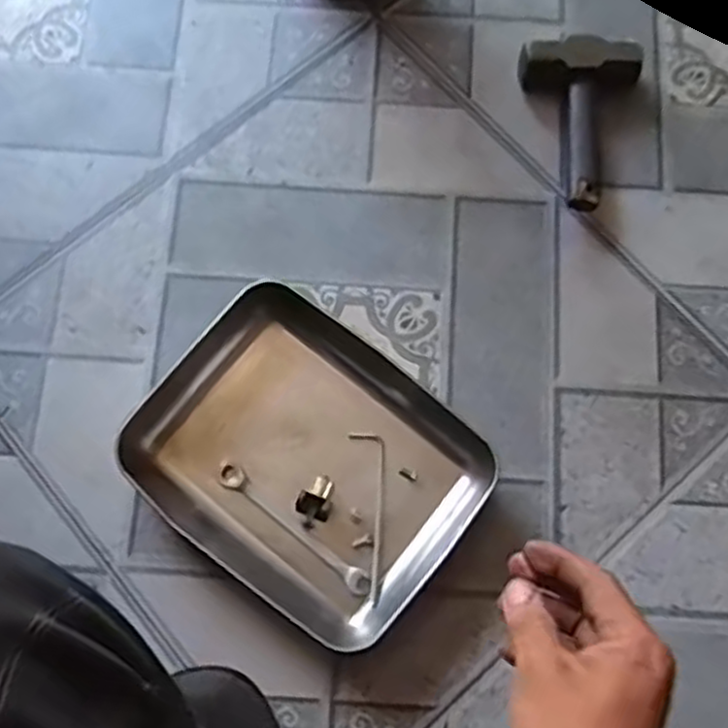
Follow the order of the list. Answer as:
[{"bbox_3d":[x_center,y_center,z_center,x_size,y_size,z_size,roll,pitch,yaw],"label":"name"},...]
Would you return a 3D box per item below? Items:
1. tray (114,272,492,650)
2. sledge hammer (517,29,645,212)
[{"bbox_3d":[-0.042,0.076,0.619,0.251,0.045,0.210,38,78,8],"label":"tray"},{"bbox_3d":[0.201,-0.222,0.707,0.110,0.040,0.187,0,76,-1],"label":"sledge hammer"}]

